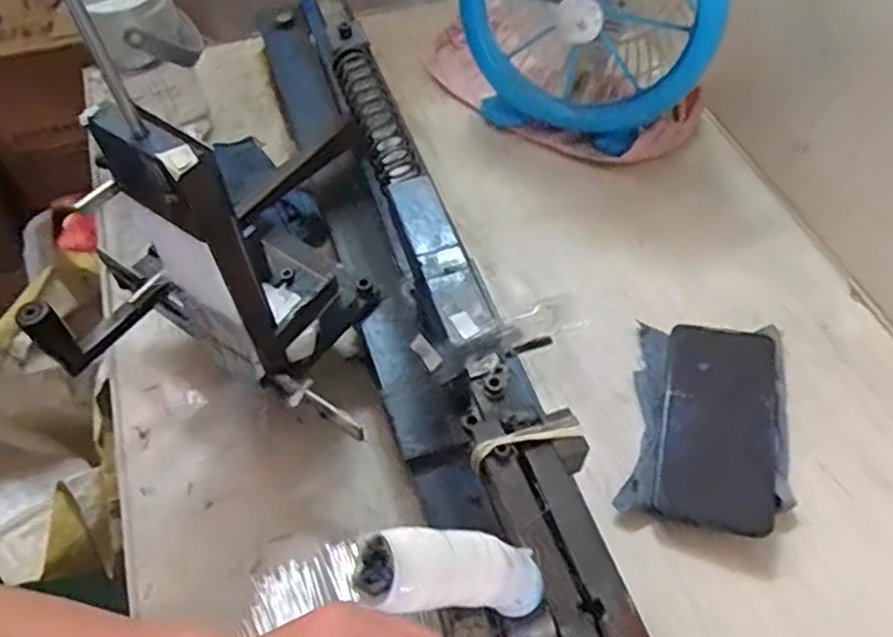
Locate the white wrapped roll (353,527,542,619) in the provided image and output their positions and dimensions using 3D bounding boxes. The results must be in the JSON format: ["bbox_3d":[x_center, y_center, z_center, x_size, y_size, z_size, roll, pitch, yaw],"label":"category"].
[{"bbox_3d":[0.008,0.092,0.253,0.024,0.096,0.025,-18,60,34],"label":"white wrapped roll"}]

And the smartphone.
[{"bbox_3d":[0.199,0.075,0.512,0.079,0.009,0.156,6,58,14],"label":"smartphone"}]

